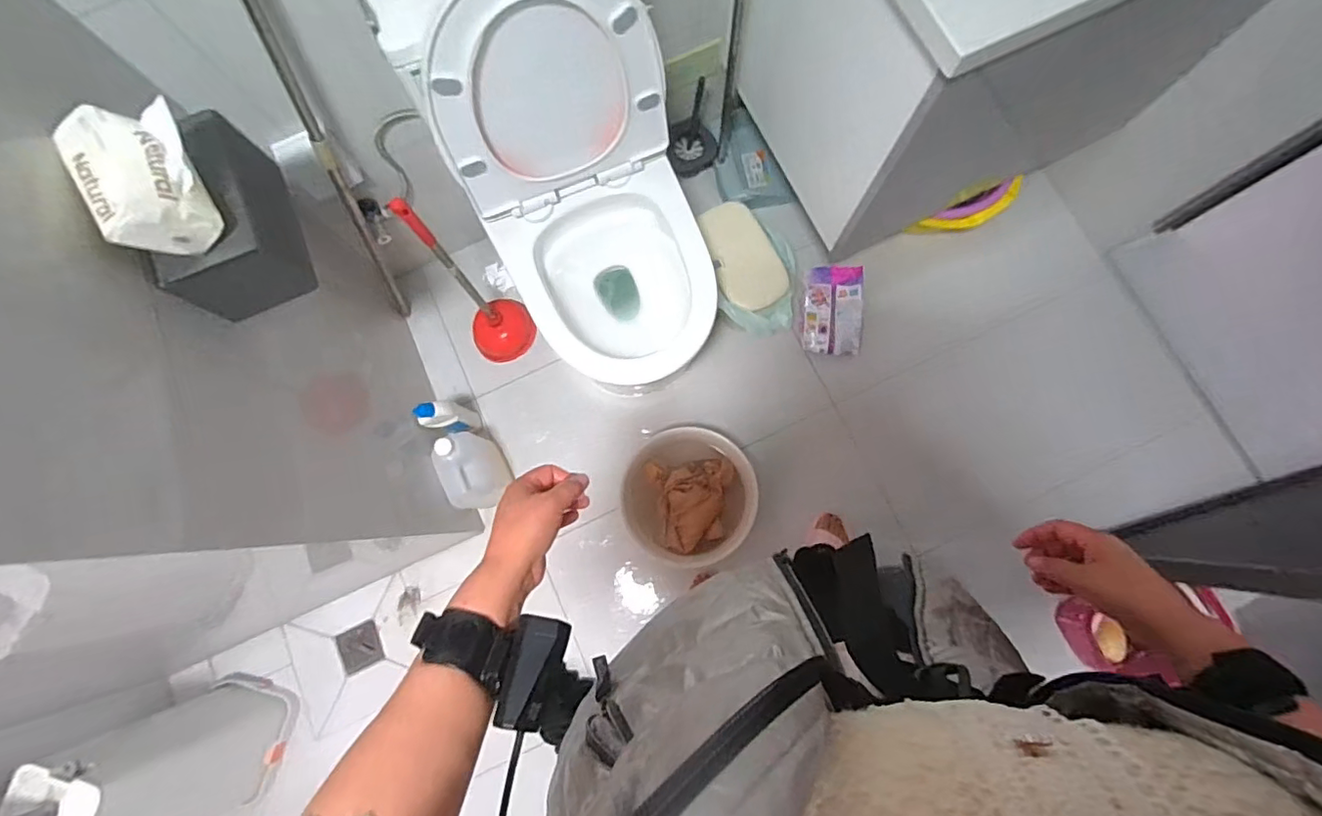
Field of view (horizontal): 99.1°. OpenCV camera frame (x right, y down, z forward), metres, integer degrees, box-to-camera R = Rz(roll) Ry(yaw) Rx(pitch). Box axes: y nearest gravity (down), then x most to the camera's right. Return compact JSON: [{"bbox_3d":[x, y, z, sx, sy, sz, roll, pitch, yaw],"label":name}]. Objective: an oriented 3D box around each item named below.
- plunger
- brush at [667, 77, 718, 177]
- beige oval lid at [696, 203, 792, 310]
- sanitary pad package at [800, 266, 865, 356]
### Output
[{"bbox_3d":[-0.398,-0.241,1.175,0.123,0.561,0.154,43,82,8],"label":"plunger"},{"bbox_3d":[0.081,-0.666,1.346,0.115,0.273,0.095,8,79,2],"label":"brush"},{"bbox_3d":[0.181,-0.339,1.262,0.132,0.016,0.242,-30,93,9],"label":"beige oval lid"},{"bbox_3d":[0.422,-0.239,1.394,0.149,0.064,0.214,4,79,1],"label":"sanitary pad package"}]

